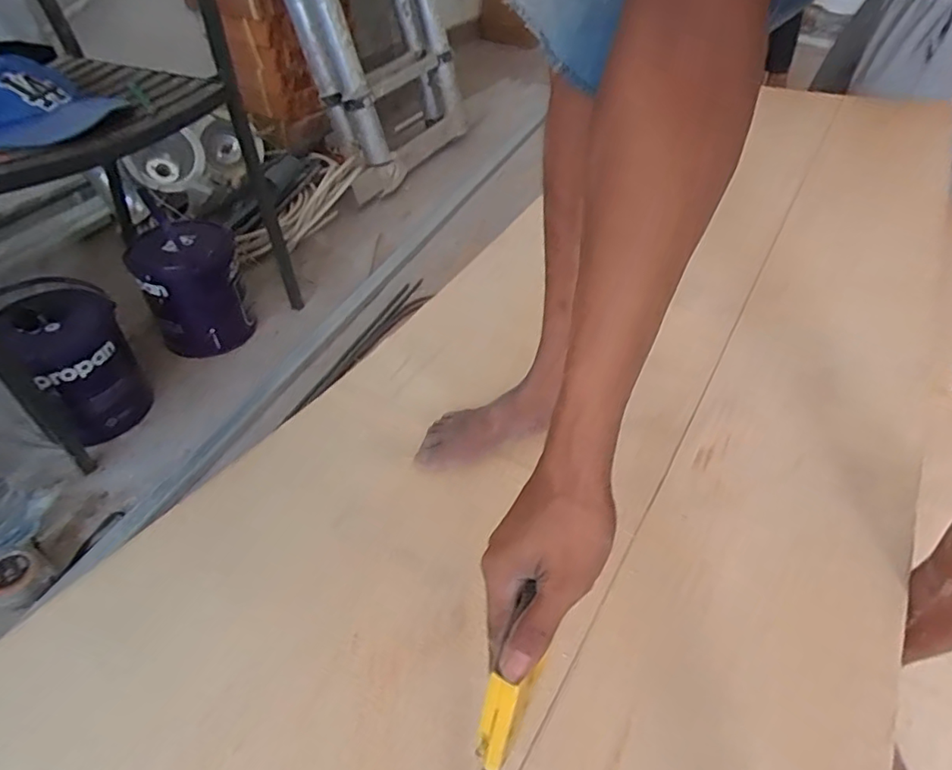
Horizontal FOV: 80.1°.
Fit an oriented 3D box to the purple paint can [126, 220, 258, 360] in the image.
[{"bbox_3d":[-0.513,-0.175,1.035,0.165,0.193,0.149,-14,47,-15],"label":"purple paint can"}]

